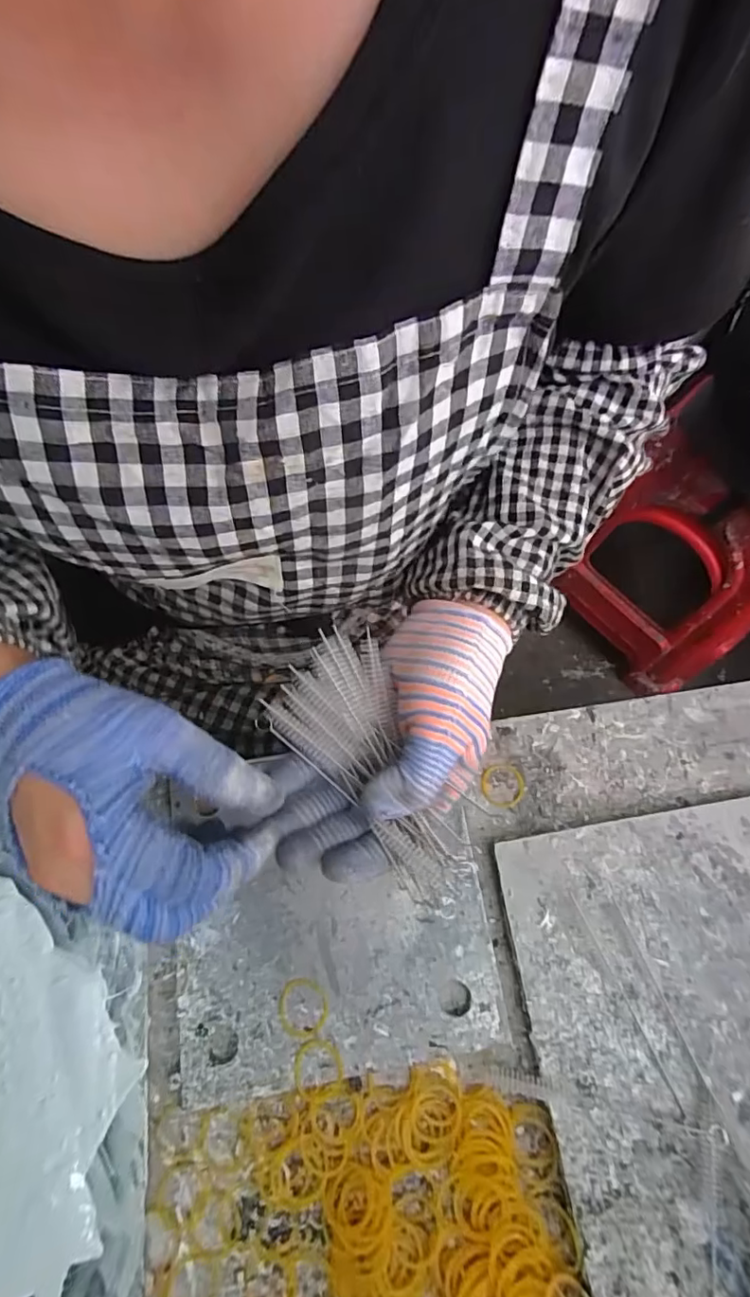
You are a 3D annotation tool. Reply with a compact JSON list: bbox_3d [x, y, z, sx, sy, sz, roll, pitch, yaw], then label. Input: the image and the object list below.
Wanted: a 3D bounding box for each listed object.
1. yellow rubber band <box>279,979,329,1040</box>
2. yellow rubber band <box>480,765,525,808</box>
[{"bbox_3d":[-0.043,0.214,0.324,0.029,0.004,0.031,0,71,-1],"label":"yellow rubber band"},{"bbox_3d":[0.090,0.097,0.383,0.030,0.004,0.030,-1,71,-2],"label":"yellow rubber band"}]

